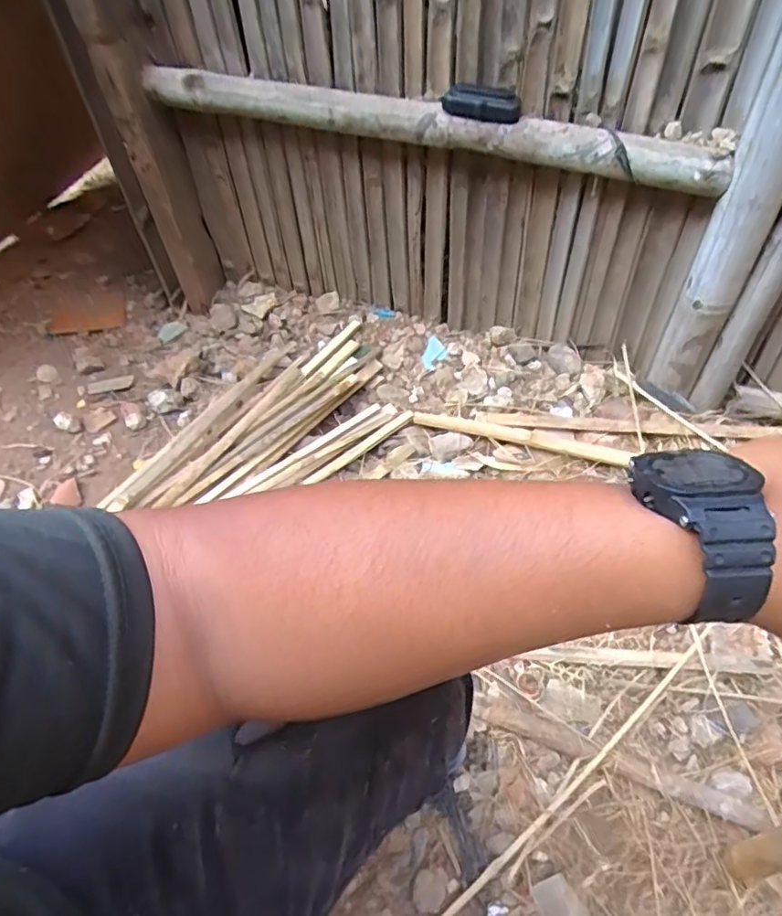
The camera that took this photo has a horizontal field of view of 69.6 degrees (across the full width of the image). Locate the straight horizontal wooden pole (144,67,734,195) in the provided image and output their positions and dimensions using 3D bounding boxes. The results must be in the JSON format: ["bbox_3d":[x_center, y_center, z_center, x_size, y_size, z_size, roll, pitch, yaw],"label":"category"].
[{"bbox_3d":[0.041,-0.499,0.844,0.871,0.061,0.060,15,54,10],"label":"straight horizontal wooden pole"}]

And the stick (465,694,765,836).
[{"bbox_3d":[0.274,0.374,0.702,0.346,0.019,0.034,18,55,13],"label":"stick"}]

